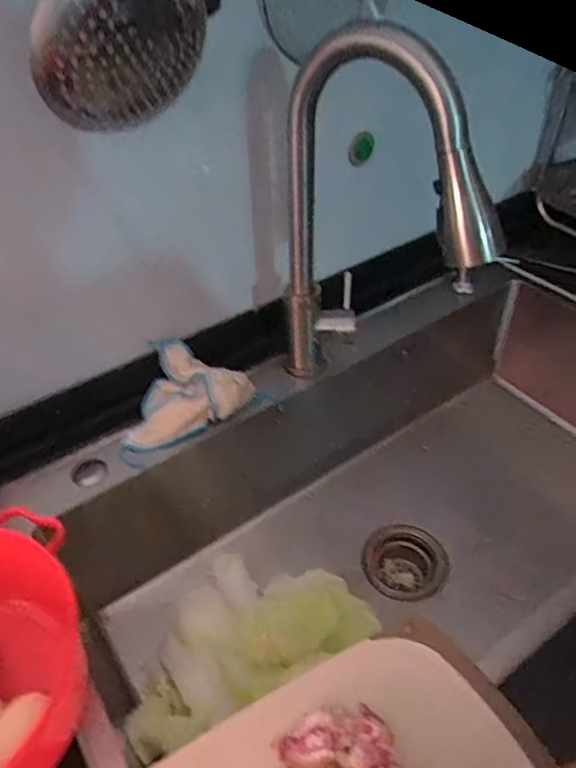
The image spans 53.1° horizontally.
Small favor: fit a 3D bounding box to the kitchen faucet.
[{"bbox_3d":[0.106,-0.153,0.587,0.244,0.356,0.101,22,48,34],"label":"kitchen faucet"}]

